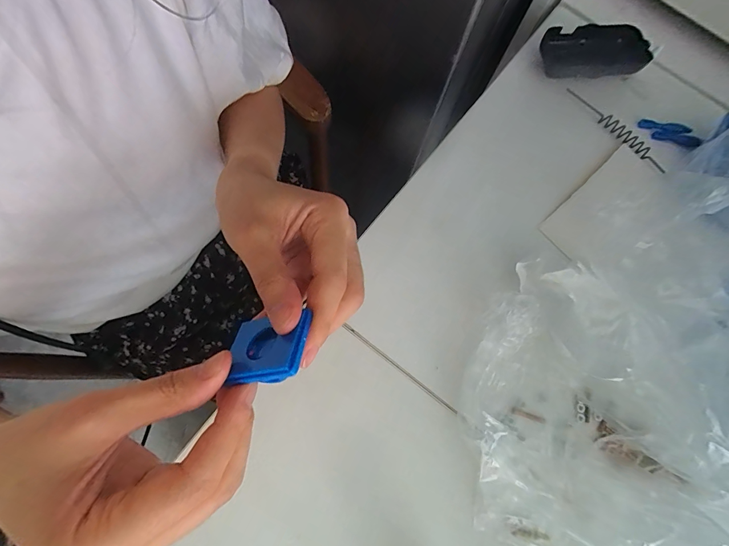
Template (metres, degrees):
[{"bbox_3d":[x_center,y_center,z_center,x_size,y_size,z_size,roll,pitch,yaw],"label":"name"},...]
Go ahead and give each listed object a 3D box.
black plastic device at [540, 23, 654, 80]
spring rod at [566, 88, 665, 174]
[{"bbox_3d":[0.233,-0.222,0.355,0.099,0.021,0.053,-2,75,-5],"label":"black plastic device"},{"bbox_3d":[0.248,-0.144,0.348,0.013,0.015,0.120,-37,76,-8],"label":"spring rod"}]

